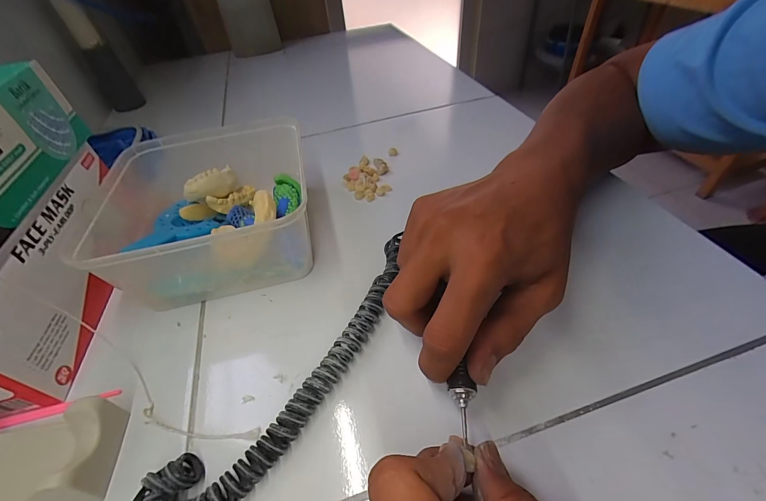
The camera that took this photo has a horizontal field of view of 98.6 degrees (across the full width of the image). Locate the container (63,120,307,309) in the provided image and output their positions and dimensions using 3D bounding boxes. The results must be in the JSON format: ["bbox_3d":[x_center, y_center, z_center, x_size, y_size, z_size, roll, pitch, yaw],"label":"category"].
[{"bbox_3d":[-0.151,-0.036,0.289,0.172,0.071,0.166,-14,47,-6],"label":"container"}]

